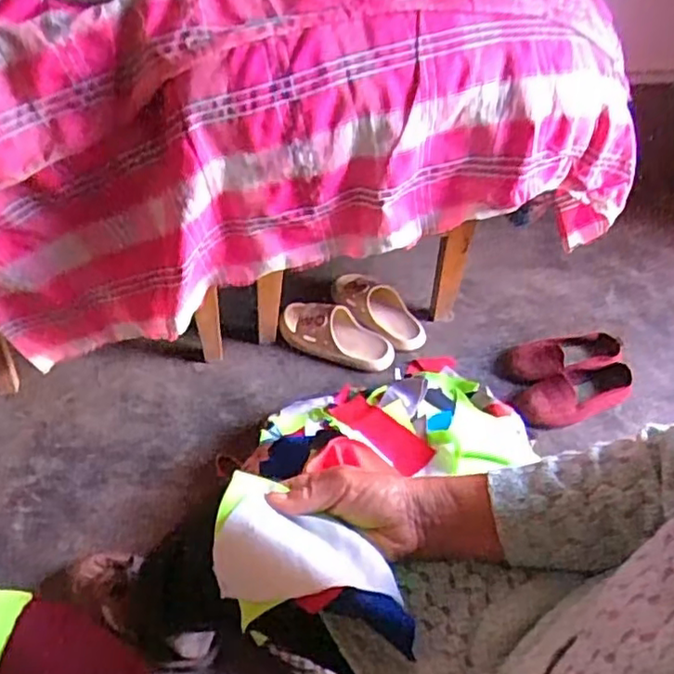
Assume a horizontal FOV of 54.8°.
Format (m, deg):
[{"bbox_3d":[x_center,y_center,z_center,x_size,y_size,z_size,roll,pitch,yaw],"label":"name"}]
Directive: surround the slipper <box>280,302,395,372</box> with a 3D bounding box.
[{"bbox_3d":[0.000,-0.007,1.196,0.216,0.056,0.092,16,48,9],"label":"slipper"}]

